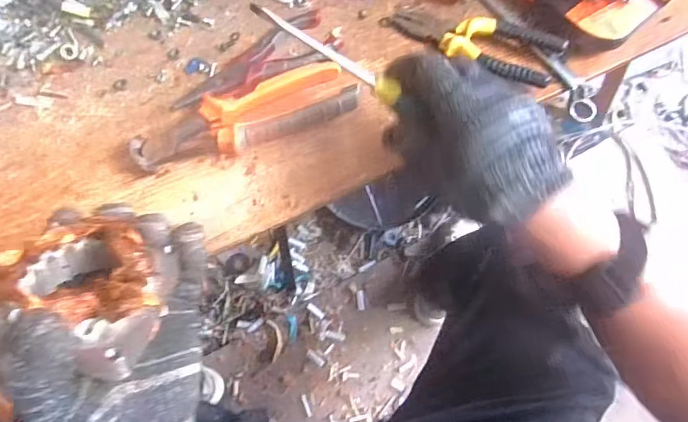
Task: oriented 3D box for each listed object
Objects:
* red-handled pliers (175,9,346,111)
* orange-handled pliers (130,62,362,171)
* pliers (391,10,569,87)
[{"bbox_3d":[-0.081,-0.136,0.430,0.151,0.015,0.056,-28,74,-11],"label":"red-handled pliers"},{"bbox_3d":[-0.084,-0.082,0.411,0.191,0.025,0.054,-21,73,-9],"label":"orange-handled pliers"},{"bbox_3d":[0.126,-0.166,0.442,0.154,0.020,0.057,27,72,7],"label":"pliers"}]

